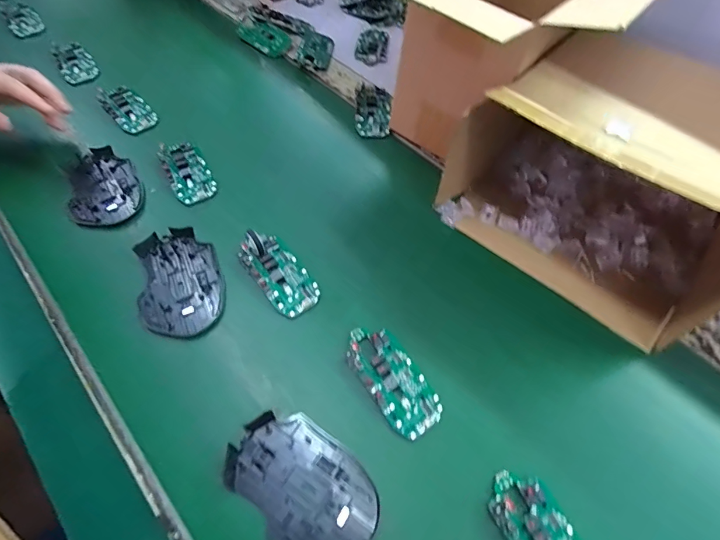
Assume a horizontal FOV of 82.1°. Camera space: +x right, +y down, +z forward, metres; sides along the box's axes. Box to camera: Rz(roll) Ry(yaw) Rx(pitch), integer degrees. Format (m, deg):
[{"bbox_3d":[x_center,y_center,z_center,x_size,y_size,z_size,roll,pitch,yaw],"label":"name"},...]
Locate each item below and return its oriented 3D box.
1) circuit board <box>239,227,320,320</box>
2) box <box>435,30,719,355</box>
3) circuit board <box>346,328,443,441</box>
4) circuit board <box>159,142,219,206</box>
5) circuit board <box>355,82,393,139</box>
[{"bbox_3d":[-0.076,0.001,0.389,0.044,0.017,0.090,-34,66,-20],"label":"circuit board"},{"bbox_3d":[0.244,-0.107,0.393,0.250,0.143,0.229,38,65,19],"label":"box"},{"bbox_3d":[0.026,0.089,0.344,0.046,0.017,0.098,-31,65,-18],"label":"circuit board"},{"bbox_3d":[-0.196,-0.113,0.469,0.046,0.007,0.089,-26,63,-16],"label":"circuit board"},{"bbox_3d":[0.018,-0.207,0.532,0.046,0.013,0.088,1,59,-1],"label":"circuit board"}]

